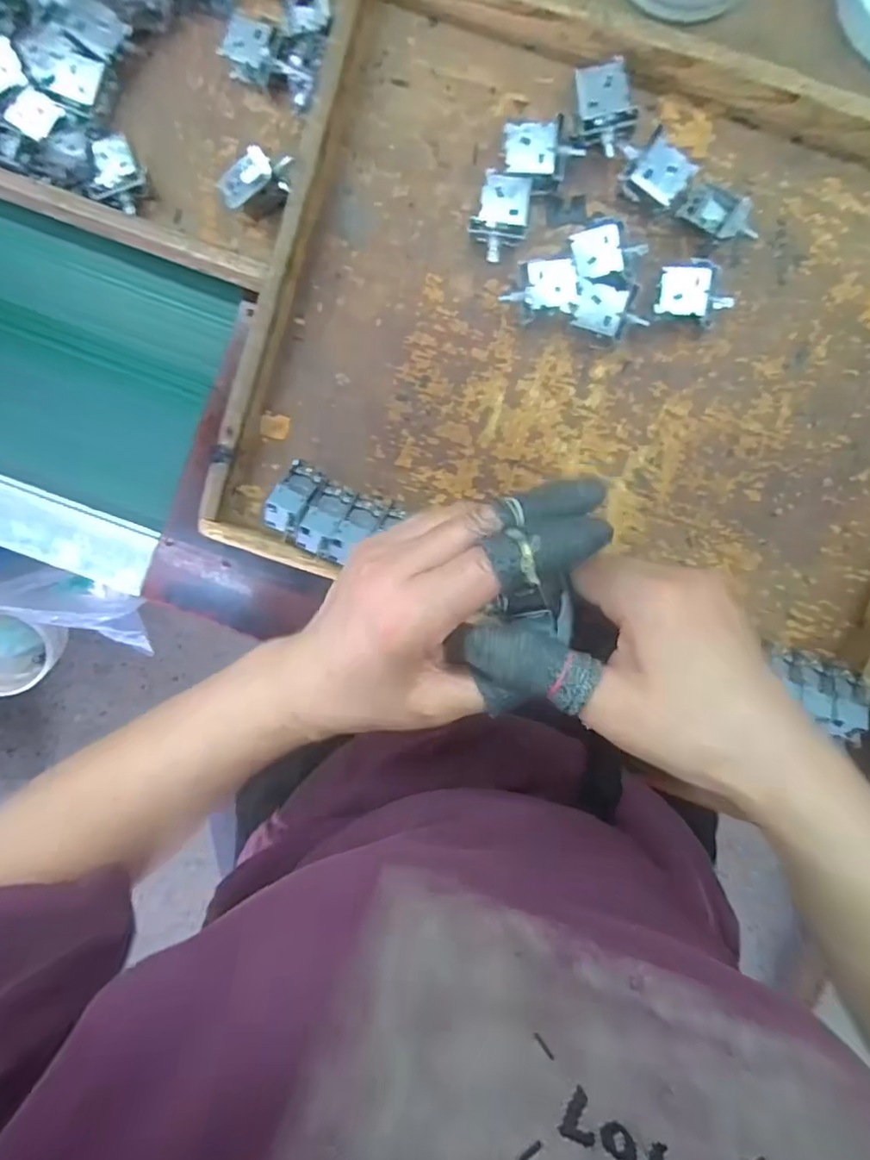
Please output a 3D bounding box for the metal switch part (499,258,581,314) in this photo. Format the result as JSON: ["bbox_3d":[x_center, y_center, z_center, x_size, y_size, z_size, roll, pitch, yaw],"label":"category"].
[{"bbox_3d":[0.074,-0.202,0.411,0.051,0.026,0.031,4,93,0],"label":"metal switch part"}]

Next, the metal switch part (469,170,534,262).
[{"bbox_3d":[0.044,-0.247,0.406,0.037,0.026,0.048,6,93,0],"label":"metal switch part"}]

